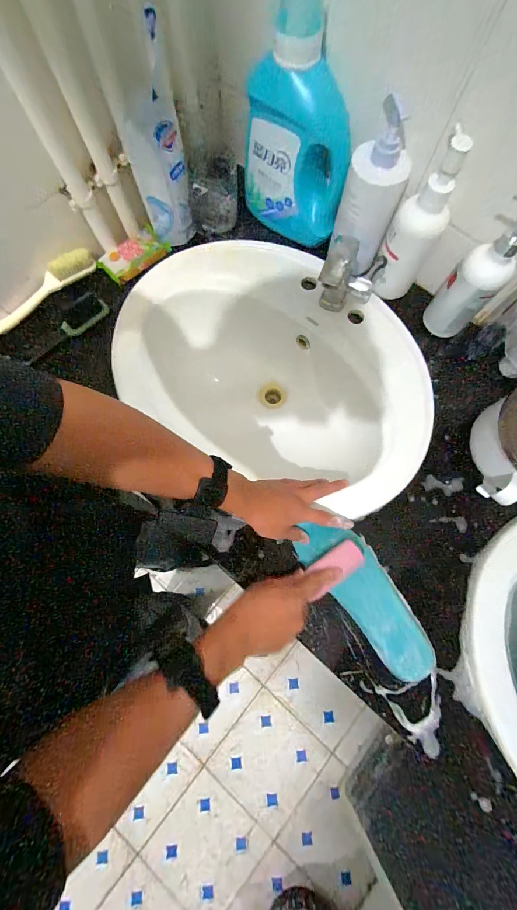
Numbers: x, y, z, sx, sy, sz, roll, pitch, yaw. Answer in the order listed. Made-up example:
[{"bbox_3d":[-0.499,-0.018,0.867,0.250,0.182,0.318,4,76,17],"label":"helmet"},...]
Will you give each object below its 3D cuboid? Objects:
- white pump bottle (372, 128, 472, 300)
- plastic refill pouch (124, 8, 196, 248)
[{"bbox_3d":[0.228,-0.324,0.476,0.077,0.207,0.059,18,77,4],"label":"white pump bottle"},{"bbox_3d":[-0.152,-0.448,0.497,0.080,0.222,0.075,-16,77,-4],"label":"plastic refill pouch"}]

